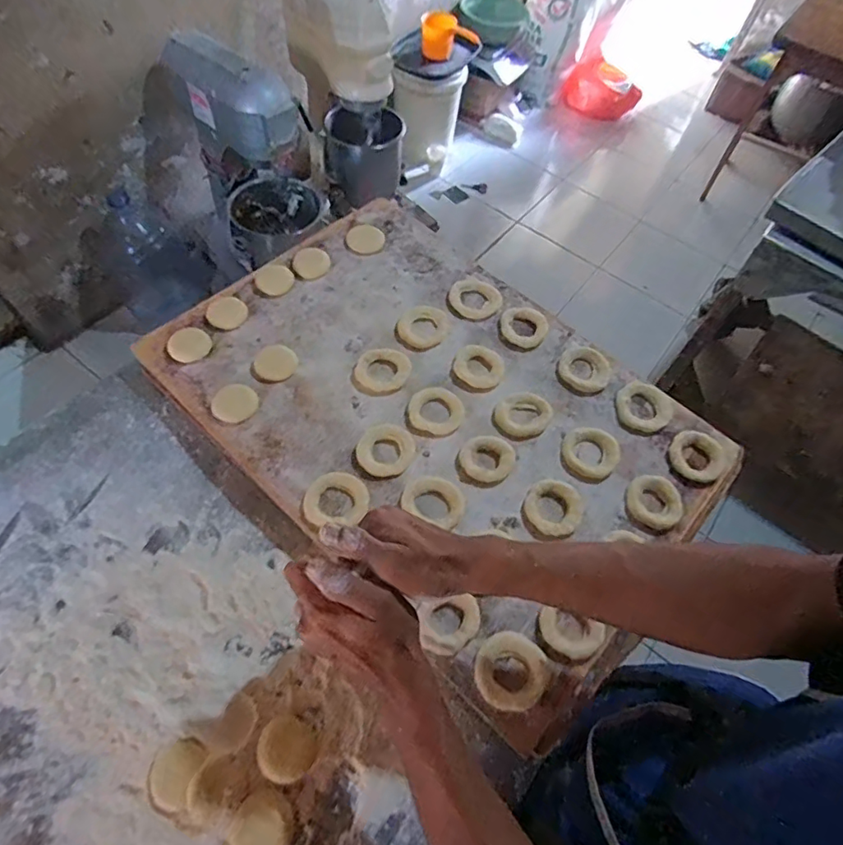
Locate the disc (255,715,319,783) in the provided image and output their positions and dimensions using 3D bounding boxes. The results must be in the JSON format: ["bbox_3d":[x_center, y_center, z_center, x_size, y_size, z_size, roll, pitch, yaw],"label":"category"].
[{"bbox_3d":[-0.117,0.282,0.456,0.049,0.004,0.046,8,47,-8],"label":"disc"}]

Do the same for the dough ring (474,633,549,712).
[{"bbox_3d":[0.081,0.226,0.480,0.062,0.017,0.064,3,60,-4],"label":"dough ring"}]

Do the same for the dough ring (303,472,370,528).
[{"bbox_3d":[-0.087,0.078,0.544,0.065,0.008,0.054,5,59,-3],"label":"dough ring"}]

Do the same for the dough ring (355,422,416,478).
[{"bbox_3d":[-0.038,0.030,0.570,0.059,0.008,0.064,25,60,9],"label":"dough ring"}]

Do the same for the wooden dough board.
[{"bbox_3d":[0.014,-0.023,0.611,0.602,0.028,0.413,42,64,17],"label":"wooden dough board"}]

